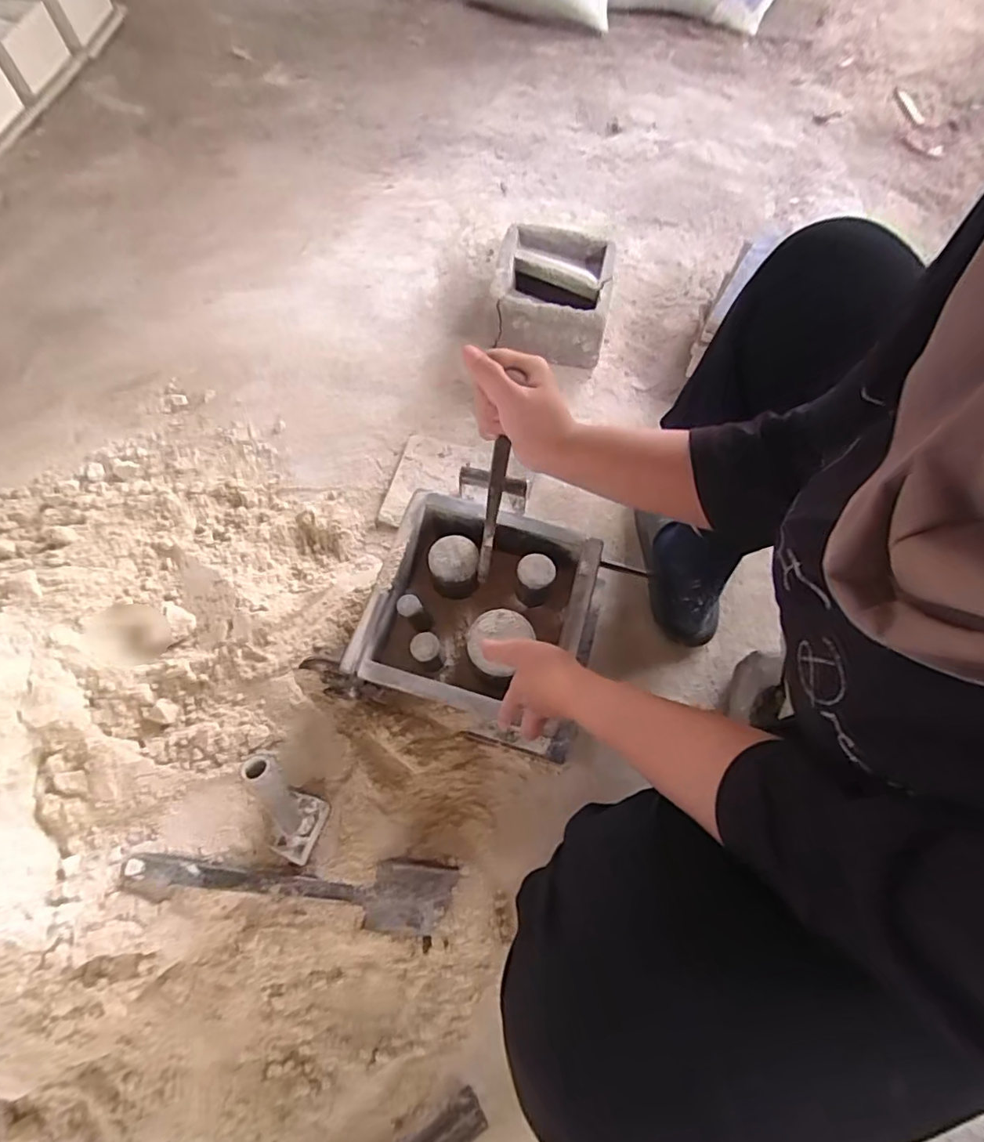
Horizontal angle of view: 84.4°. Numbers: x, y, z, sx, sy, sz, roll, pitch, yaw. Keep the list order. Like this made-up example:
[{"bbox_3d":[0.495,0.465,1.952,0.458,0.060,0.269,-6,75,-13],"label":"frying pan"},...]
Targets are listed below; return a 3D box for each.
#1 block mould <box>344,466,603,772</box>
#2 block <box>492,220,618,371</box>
[{"bbox_3d":[-0.014,0.055,0.652,0.235,0.103,0.235,17,66,6],"label":"block mould"},{"bbox_3d":[0.099,-0.470,0.933,0.190,0.104,0.214,7,65,2],"label":"block"}]

